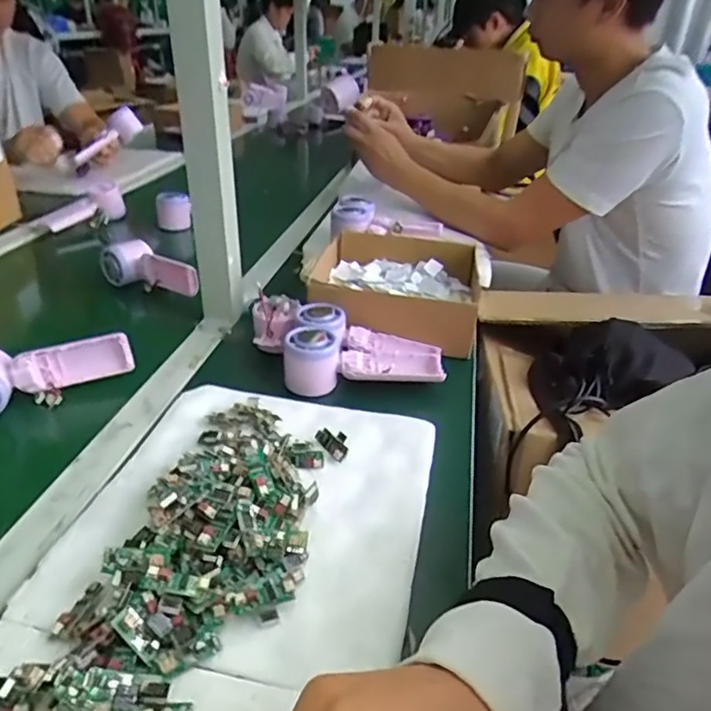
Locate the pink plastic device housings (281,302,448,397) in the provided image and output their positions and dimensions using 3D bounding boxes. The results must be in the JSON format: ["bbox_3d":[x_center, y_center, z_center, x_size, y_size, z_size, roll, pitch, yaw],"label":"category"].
[{"bbox_3d":[0.011,-0.009,0.628,0.163,0.051,0.101,4,31,2],"label":"pink plastic device housings"}]

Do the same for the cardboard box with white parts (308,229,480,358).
[{"bbox_3d":[0.047,-0.090,0.751,0.215,0.072,0.201,8,31,10],"label":"cardboard box with white parts"}]

